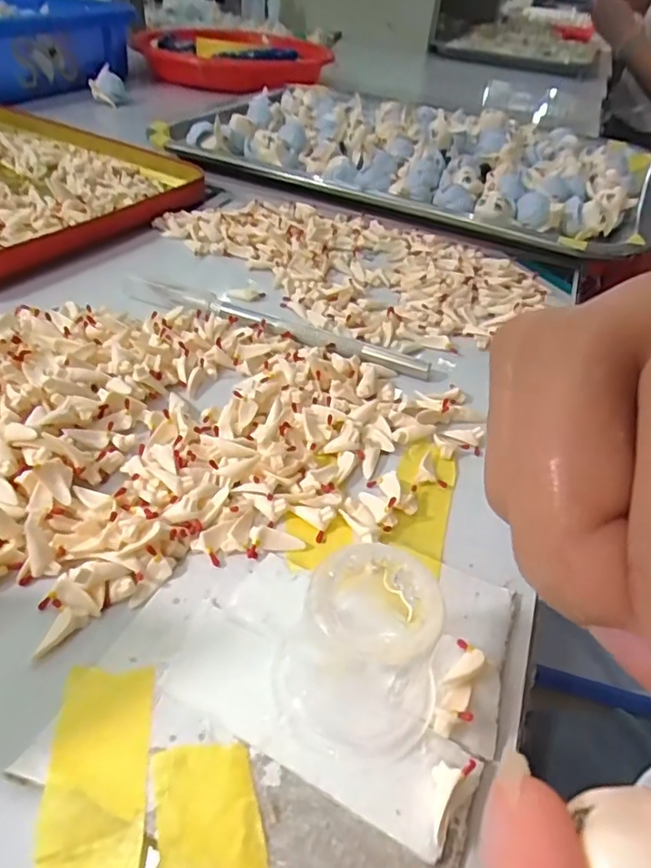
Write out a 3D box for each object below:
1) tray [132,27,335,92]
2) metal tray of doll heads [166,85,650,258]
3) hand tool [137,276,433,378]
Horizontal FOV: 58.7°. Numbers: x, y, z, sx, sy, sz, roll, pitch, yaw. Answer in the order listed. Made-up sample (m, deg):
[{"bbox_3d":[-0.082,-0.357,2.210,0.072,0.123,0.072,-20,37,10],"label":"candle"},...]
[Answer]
[{"bbox_3d":[-0.091,-0.420,0.649,0.187,0.032,0.196,11,42,4],"label":"tray"},{"bbox_3d":[0.075,-0.221,0.444,0.344,0.032,0.256,20,43,16],"label":"metal tray of doll heads"},{"bbox_3d":[-0.022,-0.049,0.255,0.139,0.005,0.009,17,42,12],"label":"hand tool"}]

